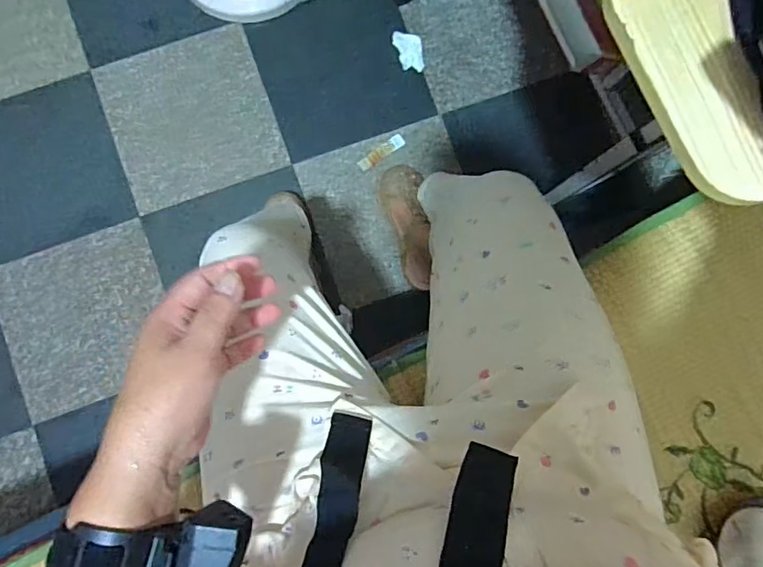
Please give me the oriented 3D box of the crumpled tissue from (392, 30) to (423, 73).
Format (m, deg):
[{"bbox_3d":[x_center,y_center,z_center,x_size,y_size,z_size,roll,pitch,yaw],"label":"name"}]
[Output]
[{"bbox_3d":[0.052,-0.451,1.014,0.055,0.014,0.078,-5,85,-1],"label":"crumpled tissue"}]

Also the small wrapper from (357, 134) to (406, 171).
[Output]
[{"bbox_3d":[-0.001,-0.252,1.003,0.099,0.004,0.026,-33,87,-3],"label":"small wrapper"}]

